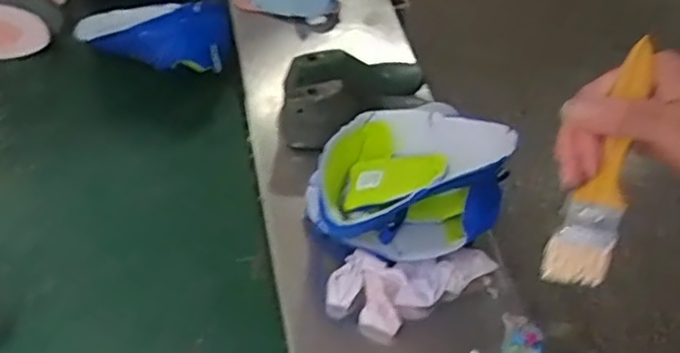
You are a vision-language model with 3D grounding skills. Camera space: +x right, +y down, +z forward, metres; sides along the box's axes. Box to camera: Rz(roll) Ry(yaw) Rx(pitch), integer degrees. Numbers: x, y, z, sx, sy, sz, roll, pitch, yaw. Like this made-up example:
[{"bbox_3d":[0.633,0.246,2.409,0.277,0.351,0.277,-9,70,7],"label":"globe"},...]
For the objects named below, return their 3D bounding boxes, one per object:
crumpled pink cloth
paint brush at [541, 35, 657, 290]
[{"bbox_3d":[0.068,0.099,0.644,0.160,0.033,0.082,-24,57,-26],"label":"crumpled pink cloth"},{"bbox_3d":[0.158,-0.003,0.376,0.034,0.151,0.017,11,23,4],"label":"paint brush"}]

